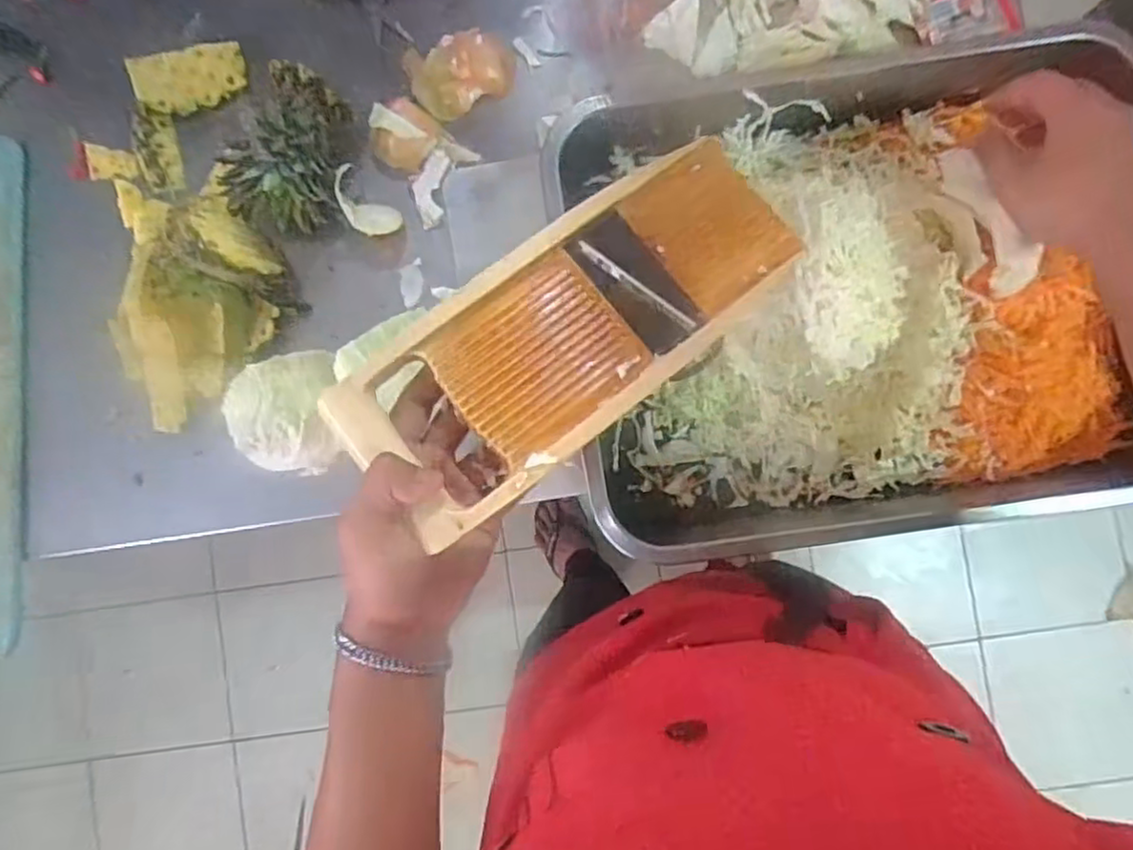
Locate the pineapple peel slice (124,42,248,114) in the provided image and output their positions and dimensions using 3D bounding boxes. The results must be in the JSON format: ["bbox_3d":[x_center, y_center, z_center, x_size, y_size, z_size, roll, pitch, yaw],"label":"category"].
[{"bbox_3d":[-0.315,-0.291,0.590,0.089,0.014,0.051,-18,92,-13],"label":"pineapple peel slice"}]

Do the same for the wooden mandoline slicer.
[{"bbox_3d":[0.010,-0.054,0.384,0.268,0.019,0.094,-38,86,-12],"label":"wooden mandoline slicer"}]

